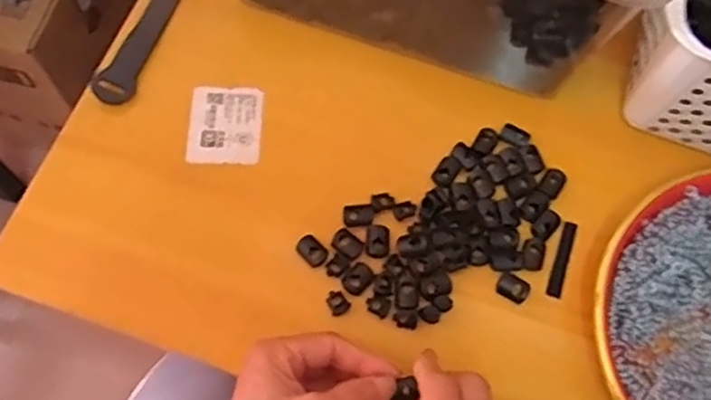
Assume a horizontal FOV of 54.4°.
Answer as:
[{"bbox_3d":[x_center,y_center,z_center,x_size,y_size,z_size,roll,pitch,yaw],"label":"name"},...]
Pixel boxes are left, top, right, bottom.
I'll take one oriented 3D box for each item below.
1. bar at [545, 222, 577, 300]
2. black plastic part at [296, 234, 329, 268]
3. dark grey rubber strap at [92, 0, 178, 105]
[{"bbox_3d":[0.135,0.038,0.450,0.010,0.004,0.053,20,69,6],"label":"bar"},{"bbox_3d":[-0.027,0.032,0.441,0.021,0.004,0.015,43,73,14],"label":"black plastic part"},{"bbox_3d":[-0.144,-0.138,0.502,0.023,0.011,0.158,20,69,6],"label":"dark grey rubber strap"}]

